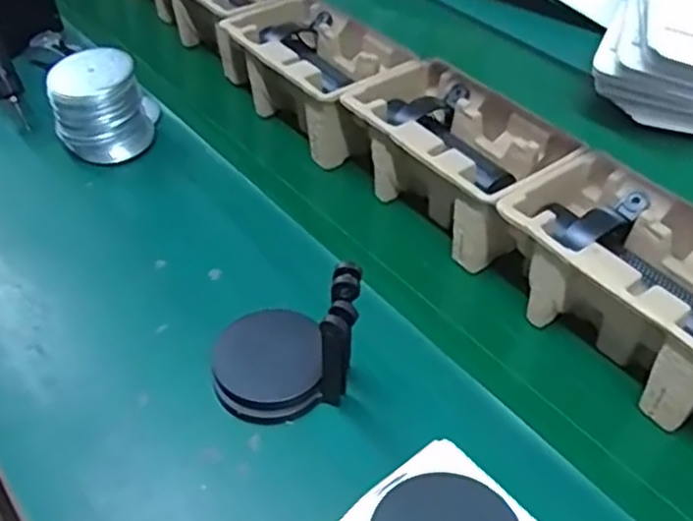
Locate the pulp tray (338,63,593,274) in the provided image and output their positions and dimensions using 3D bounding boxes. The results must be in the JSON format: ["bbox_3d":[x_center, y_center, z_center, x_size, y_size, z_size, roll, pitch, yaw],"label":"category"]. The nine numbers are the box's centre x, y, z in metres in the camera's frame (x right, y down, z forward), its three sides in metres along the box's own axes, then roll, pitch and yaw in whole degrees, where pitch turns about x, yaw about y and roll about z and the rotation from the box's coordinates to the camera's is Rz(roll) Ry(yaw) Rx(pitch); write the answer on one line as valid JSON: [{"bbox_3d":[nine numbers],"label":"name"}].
[{"bbox_3d":[0.110,-0.108,0.733,0.140,0.104,0.225,-29,52,-27],"label":"pulp tray"}]

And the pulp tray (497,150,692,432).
[{"bbox_3d":[0.253,0.020,0.608,0.144,0.102,0.226,-27,51,-26],"label":"pulp tray"}]

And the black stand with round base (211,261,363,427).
[{"bbox_3d":[-0.053,0.054,0.554,0.118,0.120,0.100,5,44,3],"label":"black stand with round base"}]

